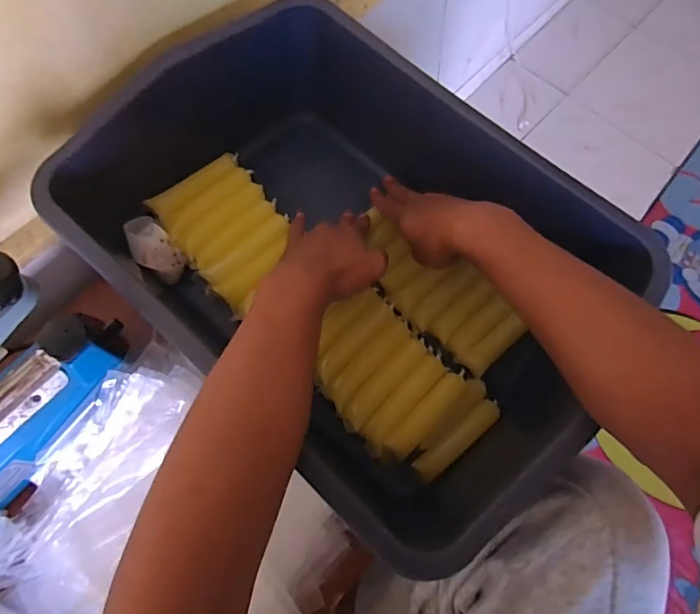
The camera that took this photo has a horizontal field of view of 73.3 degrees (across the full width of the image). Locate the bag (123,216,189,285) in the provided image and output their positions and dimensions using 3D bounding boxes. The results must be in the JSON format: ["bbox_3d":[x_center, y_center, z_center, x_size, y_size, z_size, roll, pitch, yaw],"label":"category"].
[{"bbox_3d":[-0.213,-0.063,0.515,0.042,0.023,0.078,-39,76,-15],"label":"bag"}]

